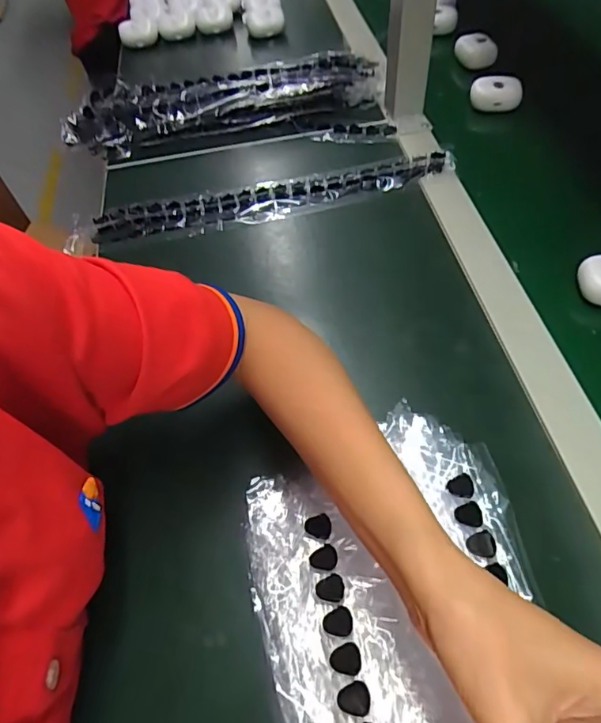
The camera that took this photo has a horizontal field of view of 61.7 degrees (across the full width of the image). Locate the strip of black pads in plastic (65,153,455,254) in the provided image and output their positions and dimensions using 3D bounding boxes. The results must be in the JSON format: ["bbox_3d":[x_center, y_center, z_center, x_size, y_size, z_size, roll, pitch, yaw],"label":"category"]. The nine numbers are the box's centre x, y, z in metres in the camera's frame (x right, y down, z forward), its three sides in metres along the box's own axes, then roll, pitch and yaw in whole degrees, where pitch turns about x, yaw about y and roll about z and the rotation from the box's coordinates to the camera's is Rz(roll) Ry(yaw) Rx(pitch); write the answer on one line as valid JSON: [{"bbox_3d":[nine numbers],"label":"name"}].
[{"bbox_3d":[-0.037,-0.174,0.545,0.406,0.016,0.056,-11,53,-3],"label":"strip of black pads in plastic"}]

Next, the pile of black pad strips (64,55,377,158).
[{"bbox_3d":[-0.093,-0.325,0.629,0.386,0.054,0.079,-12,54,-3],"label":"pile of black pad strips"}]

